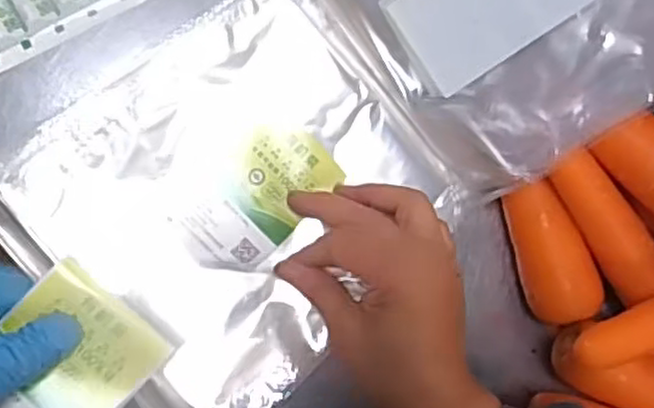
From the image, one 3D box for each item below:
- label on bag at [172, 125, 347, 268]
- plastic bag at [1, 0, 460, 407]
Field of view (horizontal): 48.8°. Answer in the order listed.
[{"bbox_3d":[-0.040,-0.004,0.416,0.054,0.010,0.093,45,83,-2],"label":"label on bag"},{"bbox_3d":[-0.046,-0.007,0.415,0.201,0.018,0.194,-41,92,-7],"label":"plastic bag"}]

